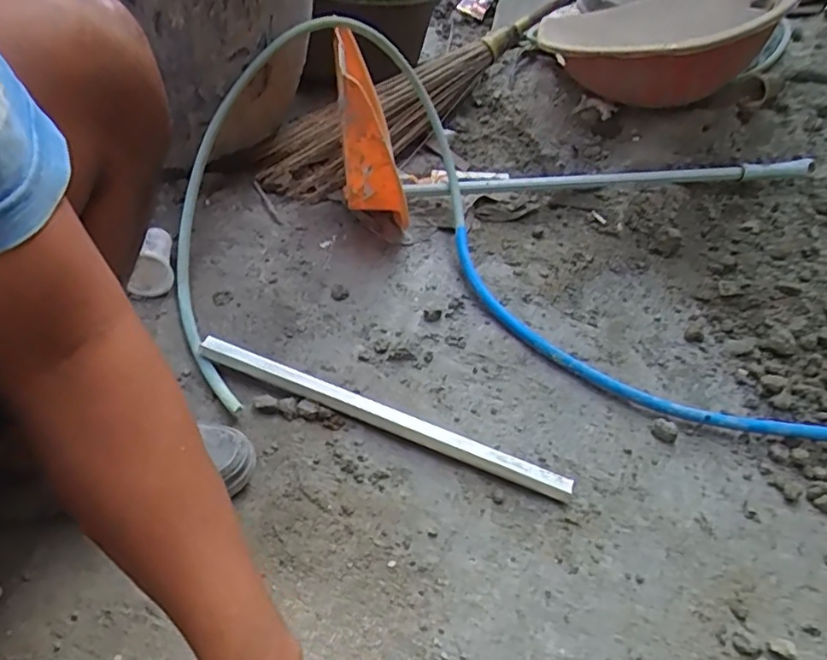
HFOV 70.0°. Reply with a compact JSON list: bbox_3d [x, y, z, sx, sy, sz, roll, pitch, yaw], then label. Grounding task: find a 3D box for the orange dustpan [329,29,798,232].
[{"bbox_3d":[0.308,-0.281,0.958,0.830,0.262,0.158,-3,43,-8],"label":"orange dustpan"}]

